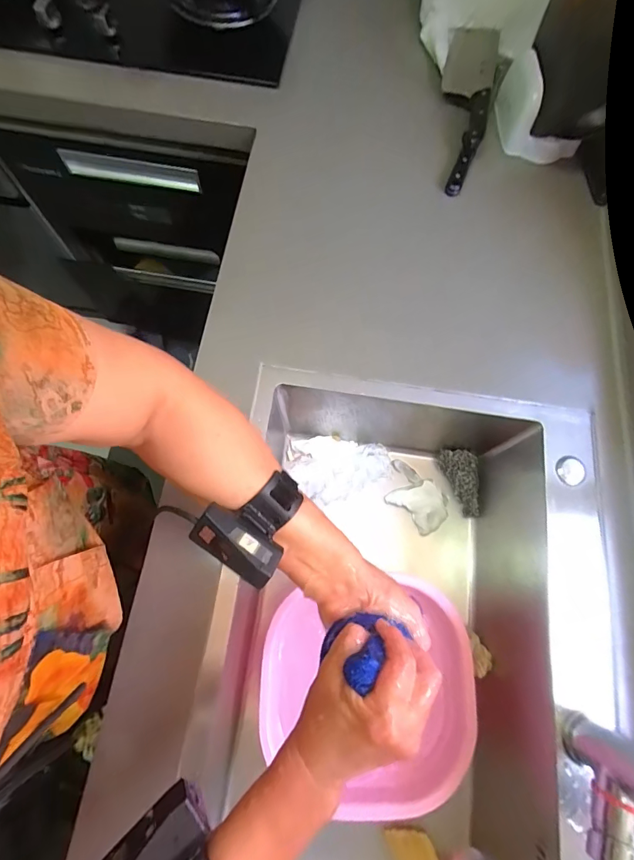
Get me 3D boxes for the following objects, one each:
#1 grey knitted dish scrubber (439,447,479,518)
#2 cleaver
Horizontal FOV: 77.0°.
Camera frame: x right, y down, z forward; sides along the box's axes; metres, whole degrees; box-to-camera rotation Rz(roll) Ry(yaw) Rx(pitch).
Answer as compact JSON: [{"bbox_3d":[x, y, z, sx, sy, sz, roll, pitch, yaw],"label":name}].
[{"bbox_3d":[0.245,0.087,0.664,0.045,0.038,0.116,-16,86,-7],"label":"grey knitted dish scrubber"},{"bbox_3d":[0.237,-0.535,0.650,0.080,0.041,0.346,14,72,2],"label":"cleaver"}]

